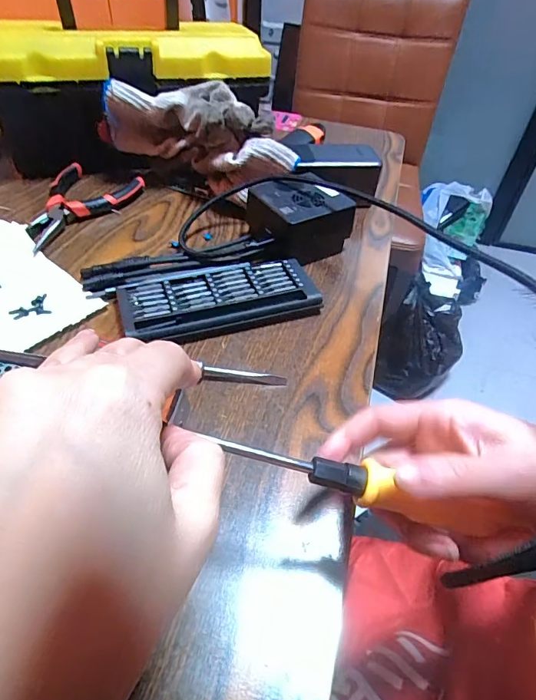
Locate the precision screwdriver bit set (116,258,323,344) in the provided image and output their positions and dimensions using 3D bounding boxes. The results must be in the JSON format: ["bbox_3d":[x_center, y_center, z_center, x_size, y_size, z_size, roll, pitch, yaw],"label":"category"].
[{"bbox_3d":[-0.039,-0.043,0.352,0.152,0.016,0.073,-13,50,-17],"label":"precision screwdriver bit set"}]

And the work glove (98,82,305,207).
[{"bbox_3d":[-0.064,-0.213,0.456,0.195,0.099,0.070,22,49,14],"label":"work glove"}]

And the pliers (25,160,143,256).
[{"bbox_3d":[-0.207,-0.154,0.441,0.095,0.016,0.147,26,50,18],"label":"pliers"}]

